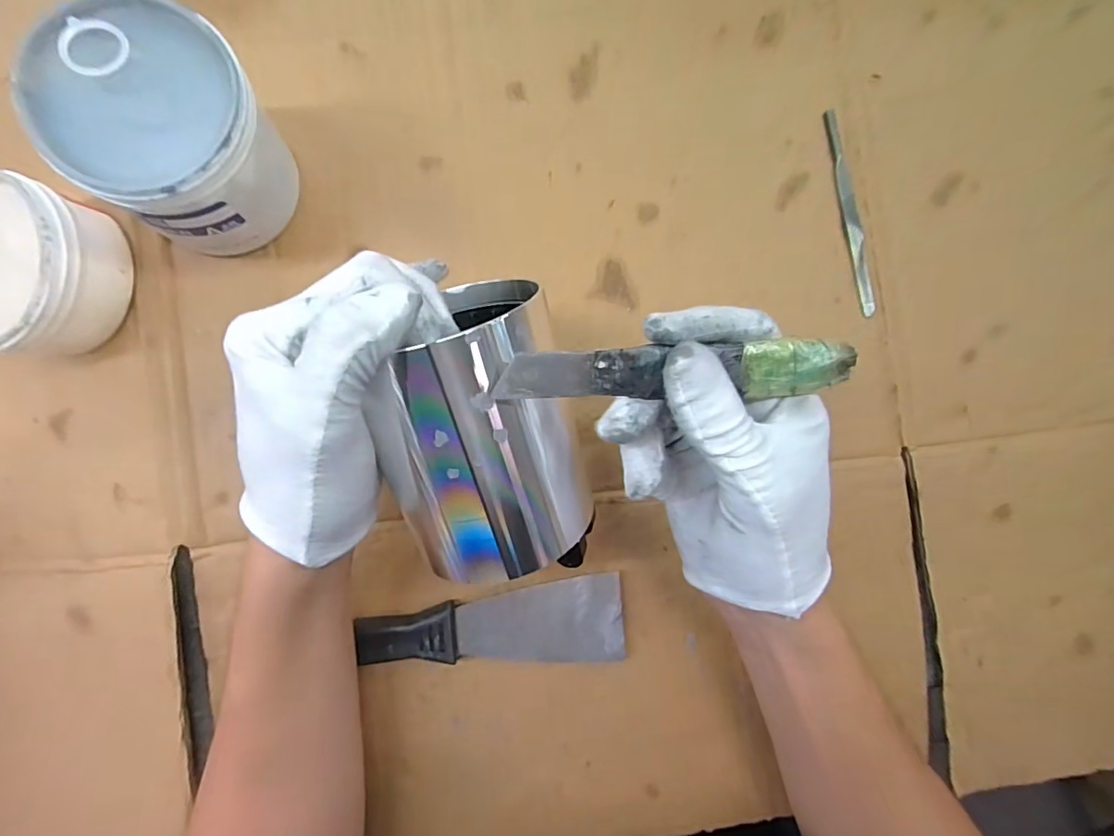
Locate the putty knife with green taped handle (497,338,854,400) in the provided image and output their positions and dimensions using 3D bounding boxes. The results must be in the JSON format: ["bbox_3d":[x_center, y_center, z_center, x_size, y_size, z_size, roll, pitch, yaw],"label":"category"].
[{"bbox_3d":[0.048,-0.017,0.193,0.136,0.010,0.018,-3,88,-10],"label":"putty knife with green taped handle"}]

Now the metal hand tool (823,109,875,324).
[{"bbox_3d":[0.173,-0.121,0.309,0.011,0.004,0.121,-9,88,-2],"label":"metal hand tool"}]

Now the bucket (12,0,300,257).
[{"bbox_3d":[-0.172,-0.129,0.252,0.080,0.090,0.079,0,88,-1],"label":"bucket"}]

